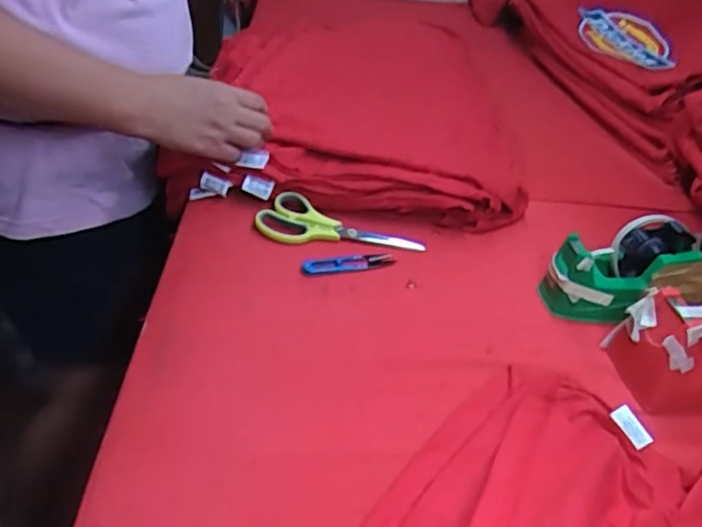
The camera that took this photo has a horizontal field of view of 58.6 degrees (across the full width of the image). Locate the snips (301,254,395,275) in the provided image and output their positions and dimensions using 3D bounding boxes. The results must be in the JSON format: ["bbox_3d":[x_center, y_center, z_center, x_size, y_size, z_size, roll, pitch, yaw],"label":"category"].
[{"bbox_3d":[-0.003,-0.002,0.672,0.101,0.011,0.022,-10,40,-17],"label":"snips"}]

